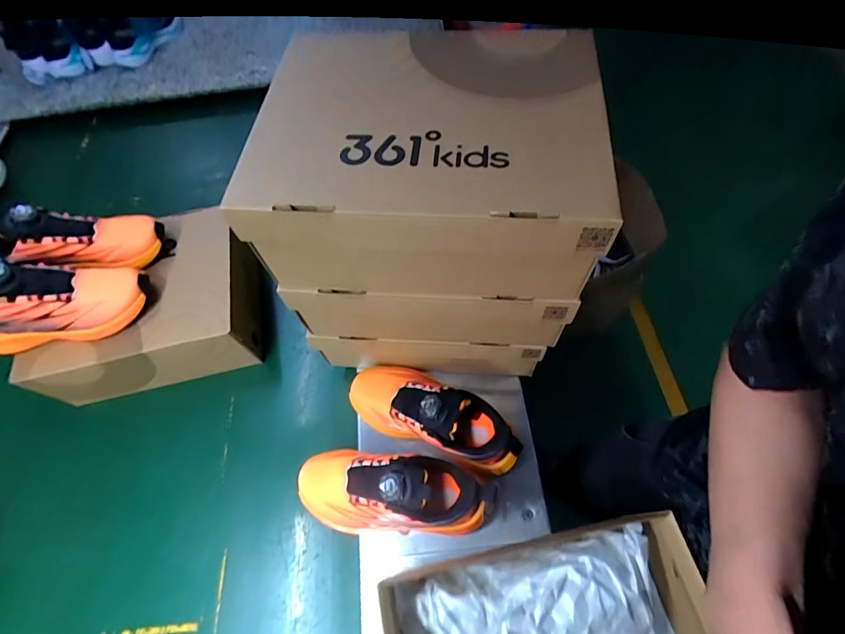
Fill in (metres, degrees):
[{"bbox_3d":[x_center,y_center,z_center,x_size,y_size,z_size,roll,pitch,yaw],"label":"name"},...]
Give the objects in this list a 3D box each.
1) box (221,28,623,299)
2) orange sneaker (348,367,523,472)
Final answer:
[{"bbox_3d":[0.011,-0.161,0.415,0.297,0.119,0.258,5,62,7],"label":"box"},{"bbox_3d":[0.012,0.116,0.534,0.227,0.109,0.091,17,63,27],"label":"orange sneaker"}]

